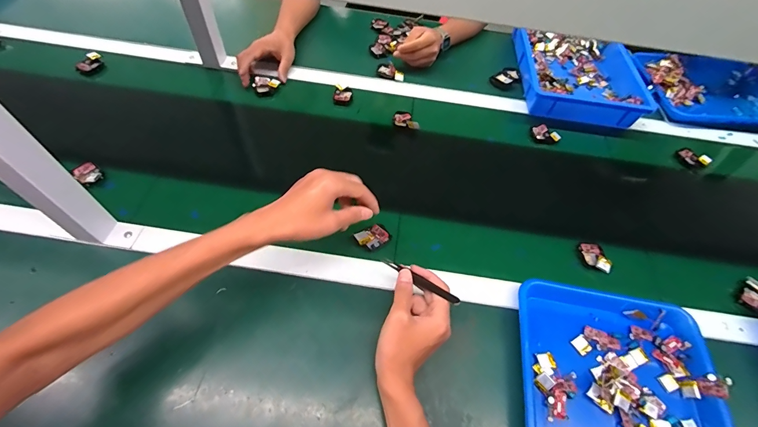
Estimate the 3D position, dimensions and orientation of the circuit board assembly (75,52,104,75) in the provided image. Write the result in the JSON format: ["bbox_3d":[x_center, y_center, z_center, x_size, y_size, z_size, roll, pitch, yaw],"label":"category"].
[{"bbox_3d":[-0.597,-0.308,0.720,0.026,0.024,0.056,18,54,5],"label":"circuit board assembly"}]

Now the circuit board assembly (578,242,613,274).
[{"bbox_3d":[0.346,0.069,0.552,0.035,0.004,0.055,-18,58,-16],"label":"circuit board assembly"}]

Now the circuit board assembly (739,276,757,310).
[{"bbox_3d":[0.583,0.126,0.534,0.037,0.017,0.050,37,61,20],"label":"circuit board assembly"}]

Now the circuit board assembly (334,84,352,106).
[{"bbox_3d":[-0.077,-0.248,0.730,0.036,0.008,0.044,2,77,-7],"label":"circuit board assembly"}]

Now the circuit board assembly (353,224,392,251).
[{"bbox_3d":[-0.009,0.036,0.538,0.048,0.015,0.036,-31,63,-22],"label":"circuit board assembly"}]

